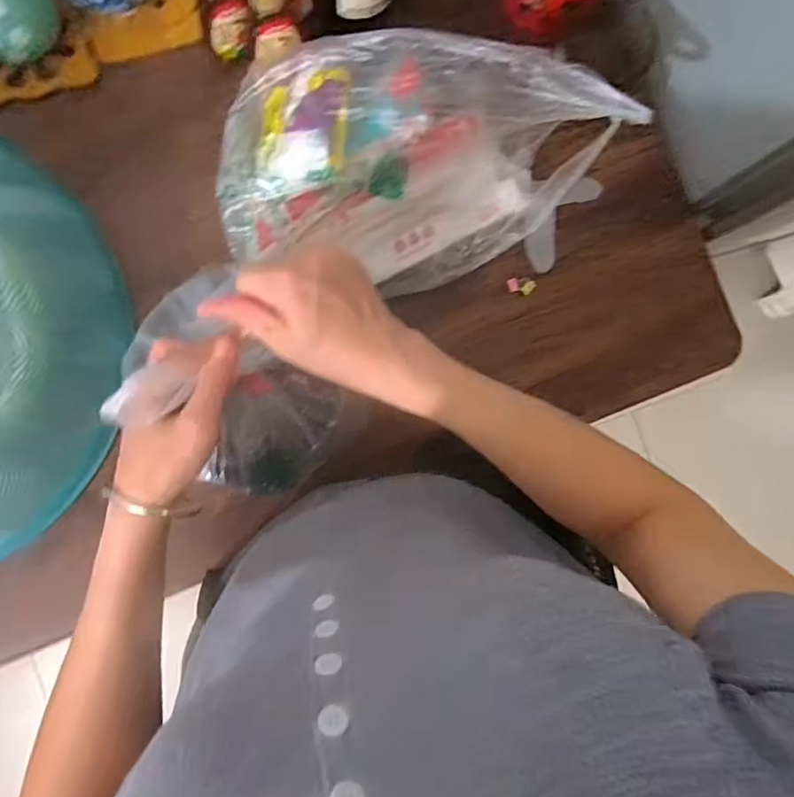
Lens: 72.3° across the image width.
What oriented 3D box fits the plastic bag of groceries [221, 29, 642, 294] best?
[{"bbox_3d":[0.013,-0.244,0.566,0.378,0.174,0.208,7,87,-6],"label":"plastic bag of groceries"}]

